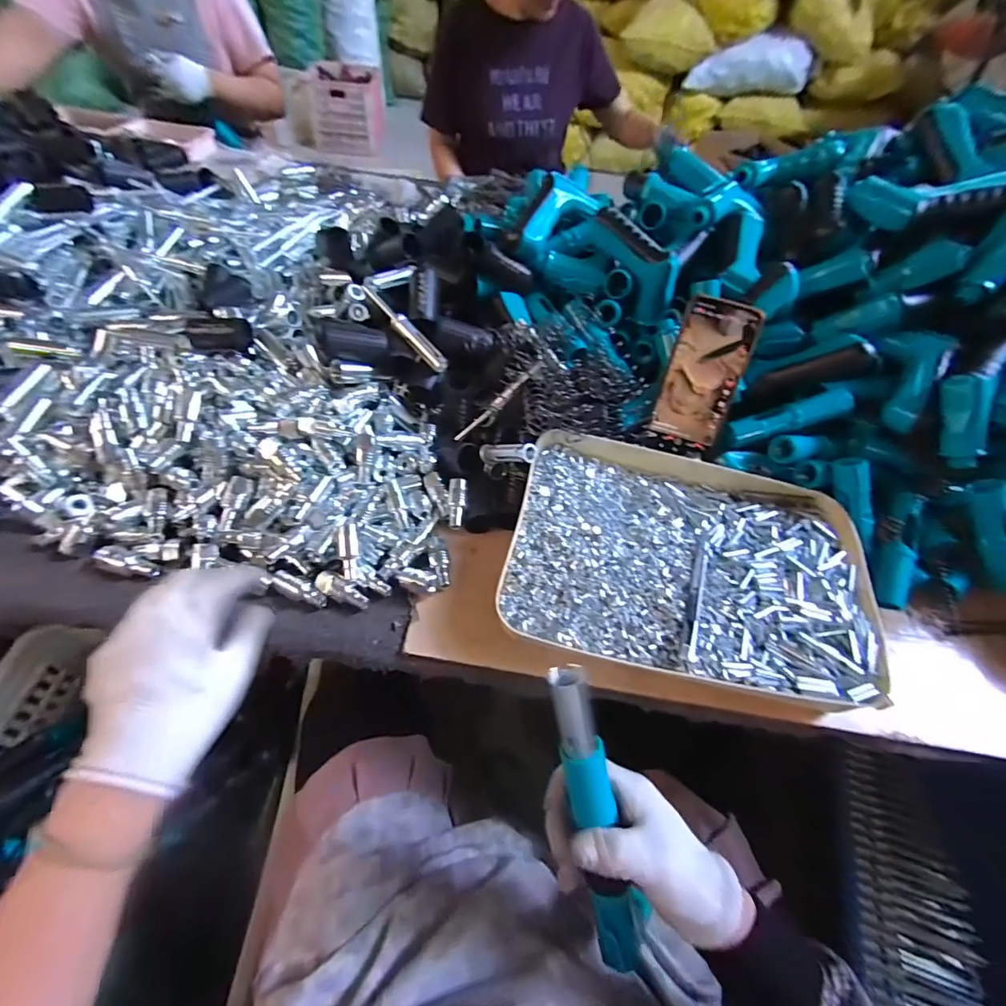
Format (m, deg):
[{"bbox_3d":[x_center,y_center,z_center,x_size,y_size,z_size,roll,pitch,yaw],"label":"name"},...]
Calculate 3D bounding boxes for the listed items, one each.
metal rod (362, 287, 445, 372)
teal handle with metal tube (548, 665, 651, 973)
[{"bbox_3d":[-0.108,-0.192,0.494,0.124,0.014,0.018,46,59,3],"label":"metal rod"},{"bbox_3d":[0.068,0.220,0.314,0.035,0.232,0.023,-16,11,-17],"label":"teal handle with metal tube"}]

